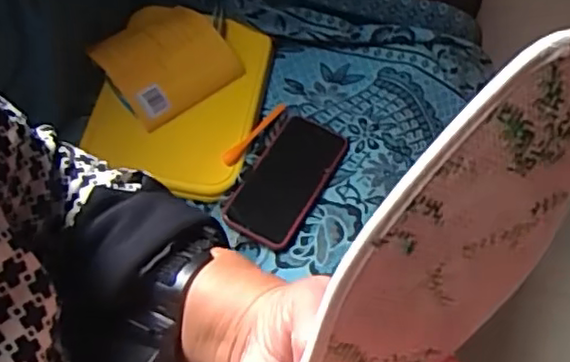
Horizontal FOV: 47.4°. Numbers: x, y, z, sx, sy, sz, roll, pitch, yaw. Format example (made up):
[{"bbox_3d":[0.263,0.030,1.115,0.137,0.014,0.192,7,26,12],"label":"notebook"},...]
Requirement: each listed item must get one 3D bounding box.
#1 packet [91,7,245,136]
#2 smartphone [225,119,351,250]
[{"bbox_3d":[-0.144,-0.149,0.763,0.142,0.033,0.147,-36,72,-21],"label":"packet"},{"bbox_3d":[0.003,-0.005,0.725,0.089,0.013,0.162,19,60,21],"label":"smartphone"}]

